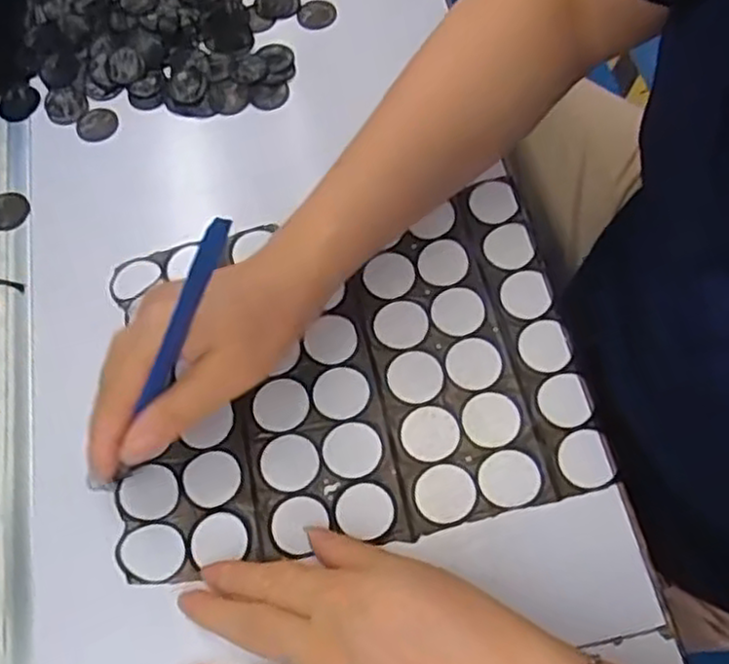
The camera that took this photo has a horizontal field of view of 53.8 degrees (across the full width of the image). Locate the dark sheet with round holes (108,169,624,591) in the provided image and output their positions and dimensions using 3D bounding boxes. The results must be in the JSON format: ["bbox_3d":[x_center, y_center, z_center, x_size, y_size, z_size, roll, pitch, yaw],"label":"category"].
[{"bbox_3d":[-0.011,0.018,0.400,0.249,0.006,0.190,-11,66,-2],"label":"dark sheet with round holes"}]

